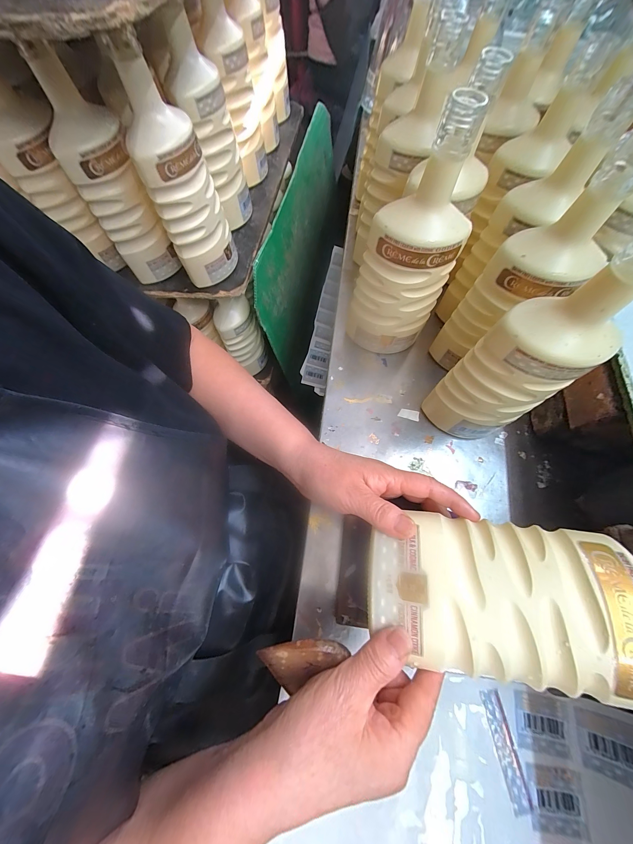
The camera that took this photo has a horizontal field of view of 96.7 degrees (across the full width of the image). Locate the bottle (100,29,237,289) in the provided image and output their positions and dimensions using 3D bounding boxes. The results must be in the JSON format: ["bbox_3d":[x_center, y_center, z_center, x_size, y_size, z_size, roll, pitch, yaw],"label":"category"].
[{"bbox_3d":[-0.163,-0.283,0.347,0.066,0.222,0.070,-2,69,1],"label":"bottle"}]

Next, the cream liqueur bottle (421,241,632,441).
[{"bbox_3d":[0.192,-0.051,0.268,0.079,0.247,0.079,-28,70,-10],"label":"cream liqueur bottle"}]

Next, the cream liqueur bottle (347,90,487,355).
[{"bbox_3d":[0.101,-0.173,0.317,0.089,0.246,0.073,-29,70,-11],"label":"cream liqueur bottle"}]

